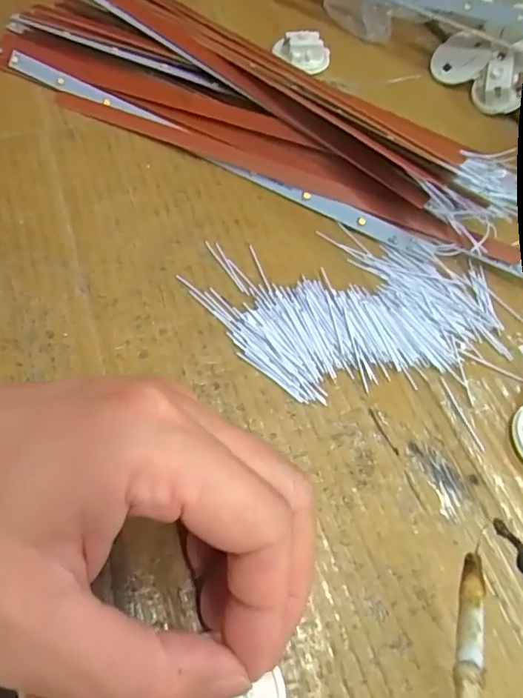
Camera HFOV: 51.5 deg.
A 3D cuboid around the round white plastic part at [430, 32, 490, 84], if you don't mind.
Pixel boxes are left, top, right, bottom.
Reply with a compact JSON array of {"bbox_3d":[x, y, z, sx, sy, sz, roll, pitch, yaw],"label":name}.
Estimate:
[{"bbox_3d":[0.136,-0.198,0.373,0.035,0.023,0.035,2,57,-3],"label":"round white plastic part"}]

